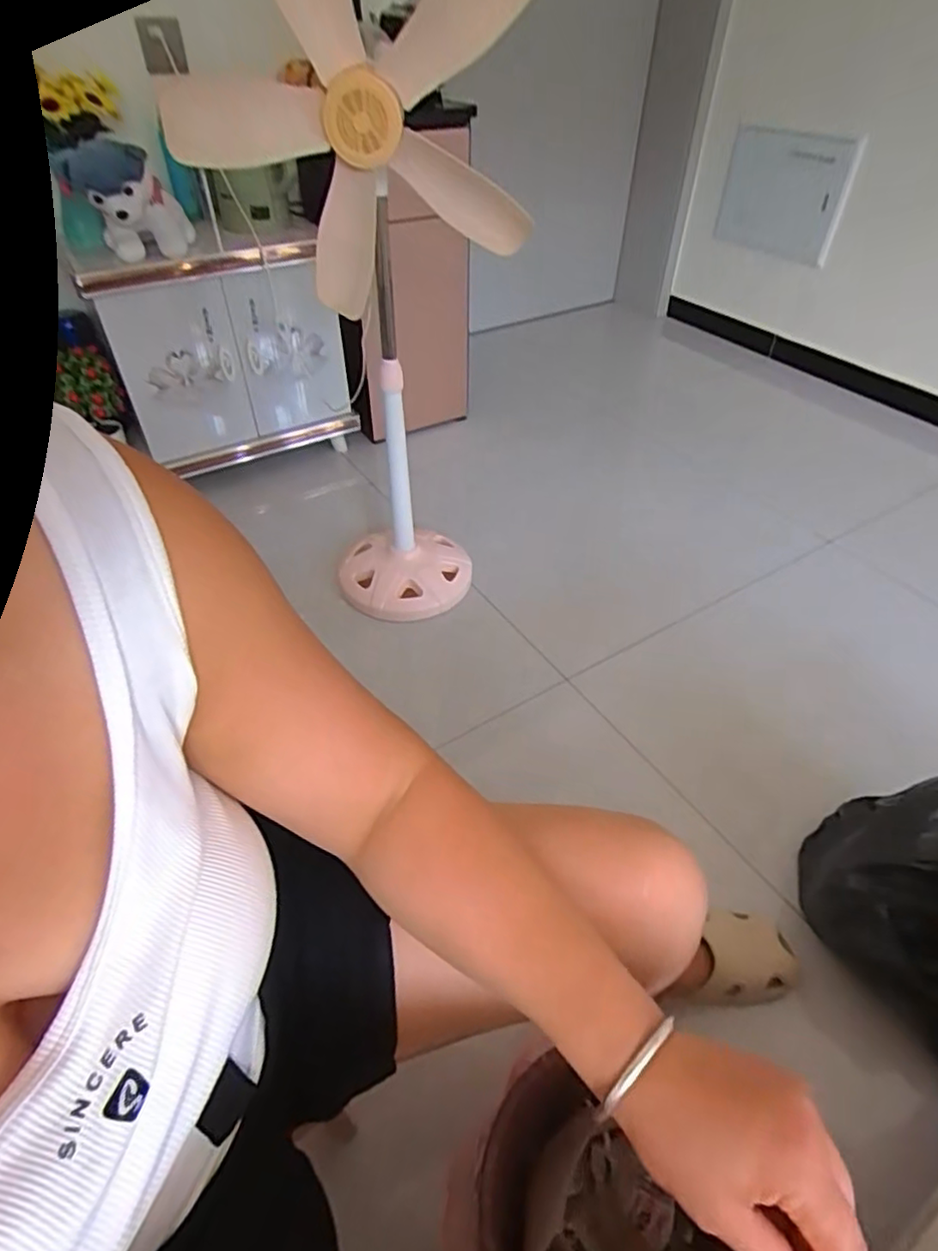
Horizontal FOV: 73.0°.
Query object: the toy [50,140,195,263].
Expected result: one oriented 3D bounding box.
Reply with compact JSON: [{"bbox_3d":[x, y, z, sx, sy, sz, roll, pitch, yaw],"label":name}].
[{"bbox_3d":[-0.622,-0.779,1.159,0.184,0.180,0.155,-14,46,-16],"label":"toy"}]

